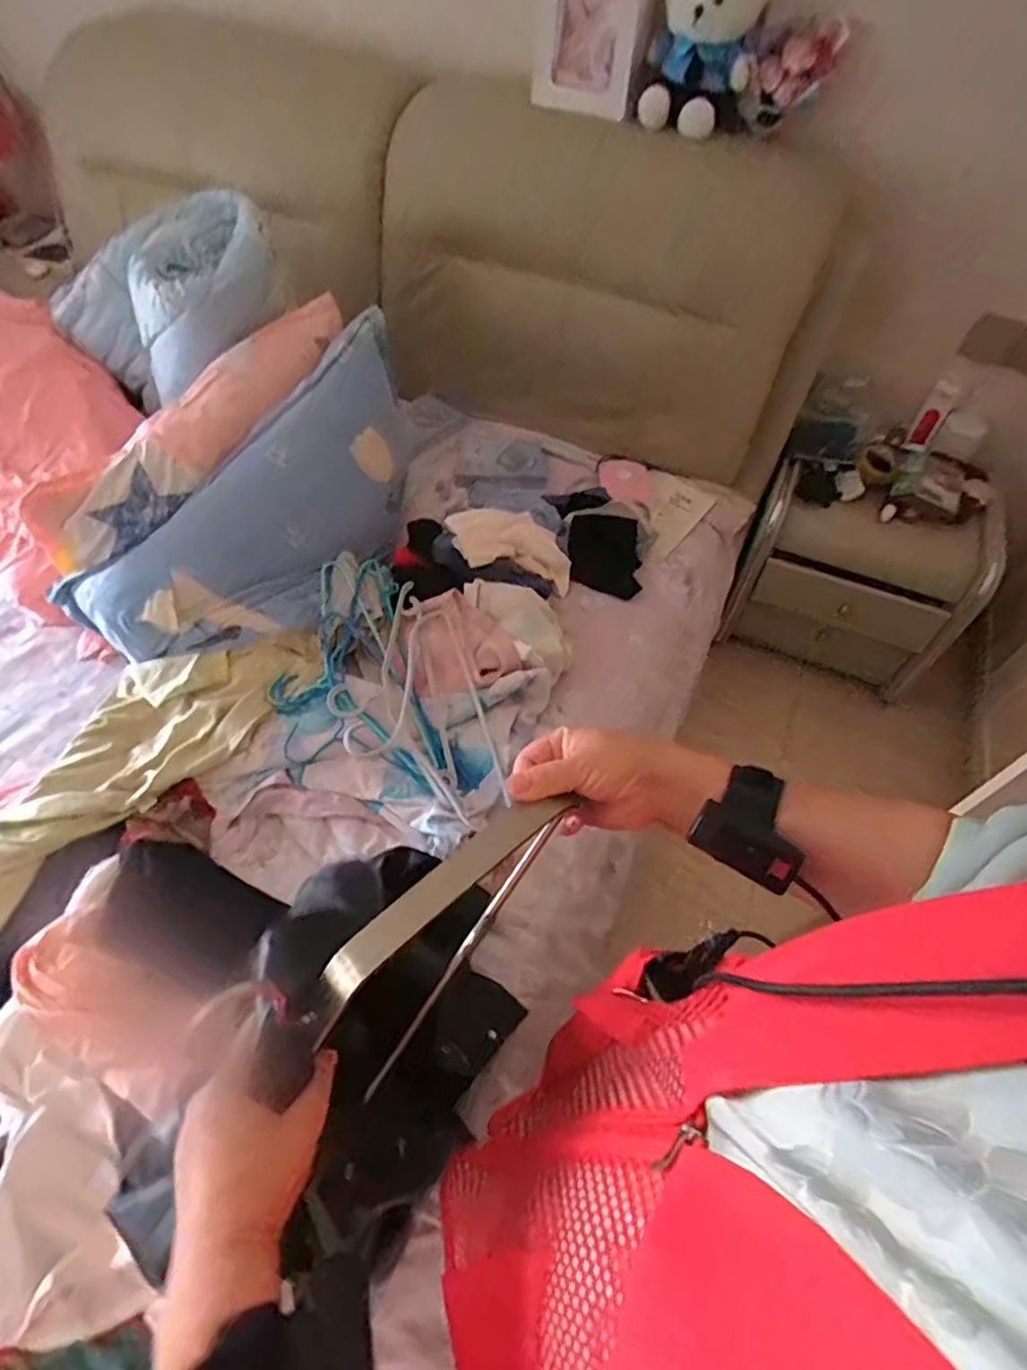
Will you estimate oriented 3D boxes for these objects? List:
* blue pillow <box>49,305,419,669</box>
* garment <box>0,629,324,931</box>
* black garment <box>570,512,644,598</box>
[{"bbox_3d":[-0.404,-0.314,1.219,0.174,0.297,0.731,7,55,49],"label":"blue pillow"},{"bbox_3d":[-0.605,0.101,1.008,0.234,0.099,0.674,38,61,21],"label":"garment"},{"bbox_3d":[0.191,-0.268,1.392,0.153,0.164,0.046,5,13,-4],"label":"black garment"}]

